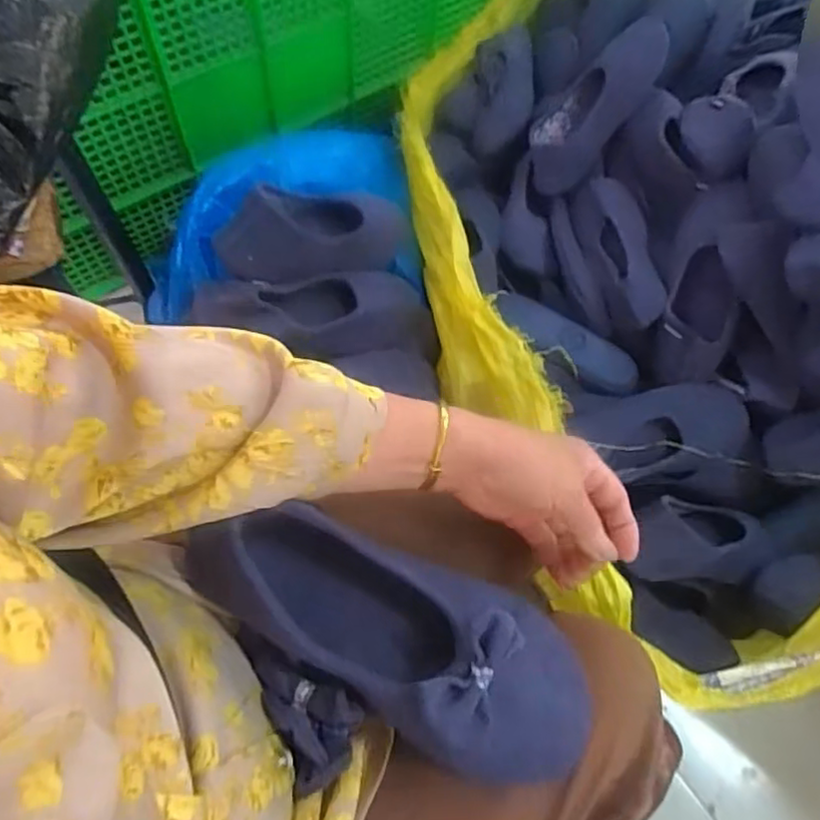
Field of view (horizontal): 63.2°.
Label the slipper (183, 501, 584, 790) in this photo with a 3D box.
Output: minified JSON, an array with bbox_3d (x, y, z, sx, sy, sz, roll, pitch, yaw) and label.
[{"bbox_3d":[-0.014,0.122,0.388,0.243,0.078,0.093,29,66,11],"label":"slipper"}]

